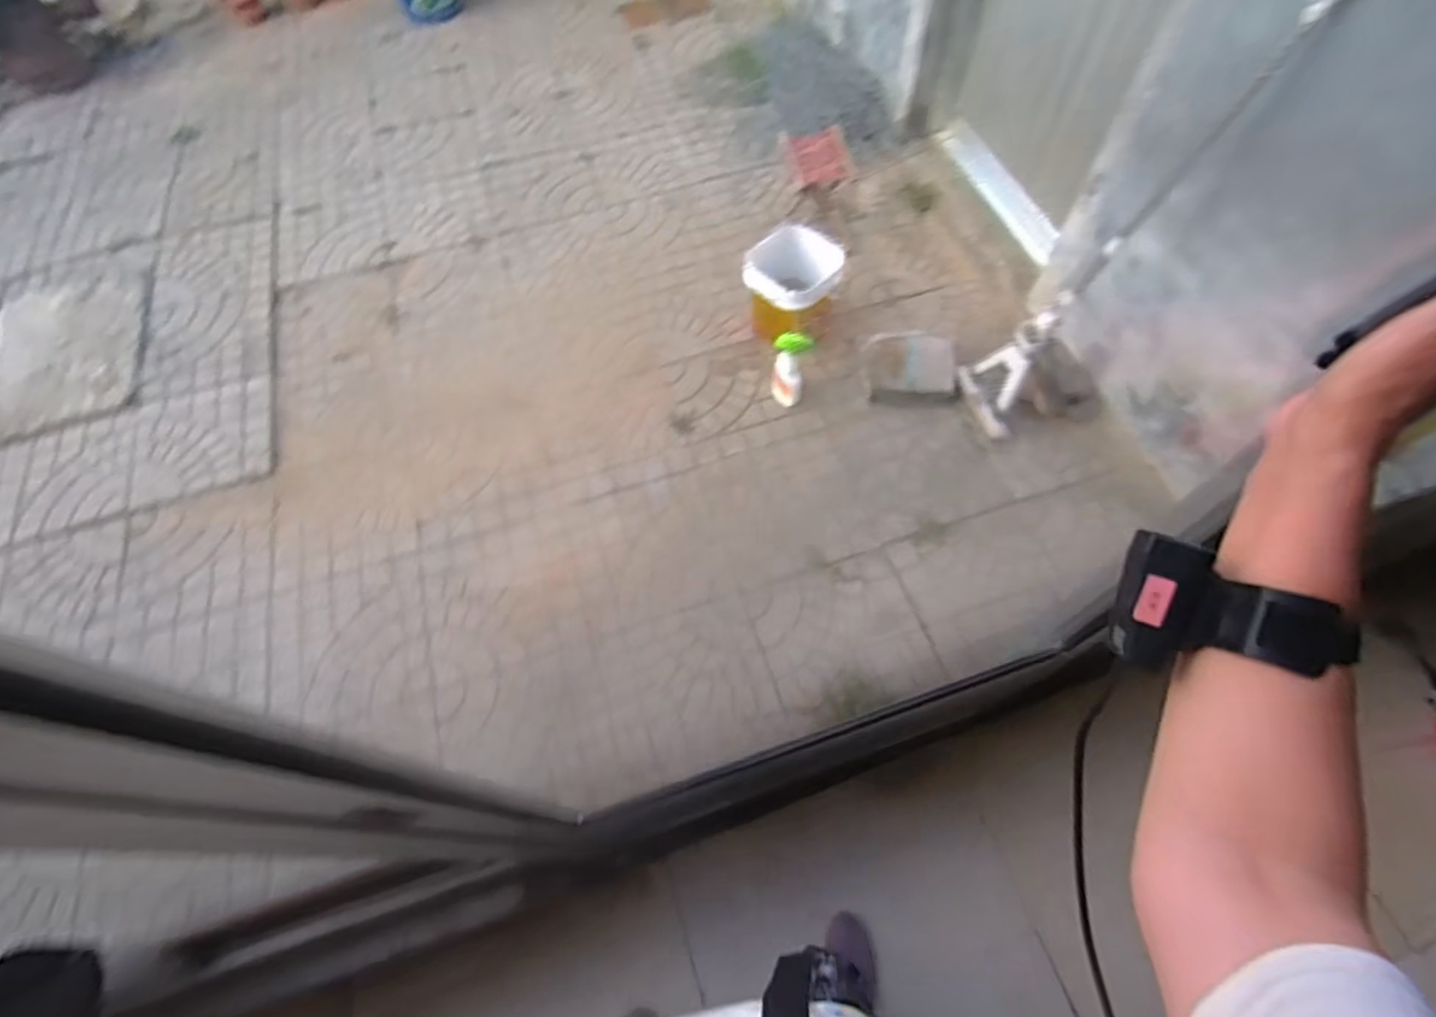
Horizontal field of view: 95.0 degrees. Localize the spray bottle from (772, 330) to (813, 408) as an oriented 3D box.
[{"bbox_3d":[0.207,-0.400,1.877,0.106,0.229,0.112,-2,62,3],"label":"spray bottle"}]

